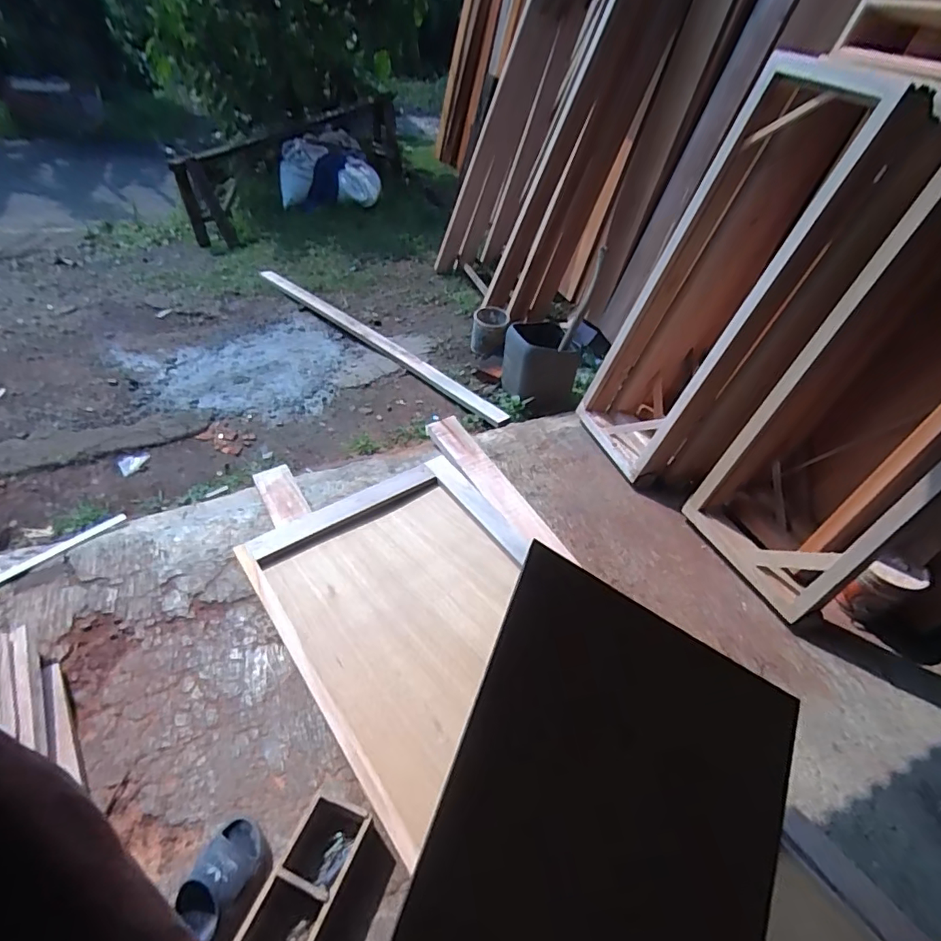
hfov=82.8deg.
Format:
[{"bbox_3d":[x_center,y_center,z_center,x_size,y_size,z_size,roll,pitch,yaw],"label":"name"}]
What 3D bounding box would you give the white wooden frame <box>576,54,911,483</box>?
[{"bbox_3d":[0.748,-0.590,1.746,0.112,1.266,0.470,5,37,-31],"label":"white wooden frame"}]

